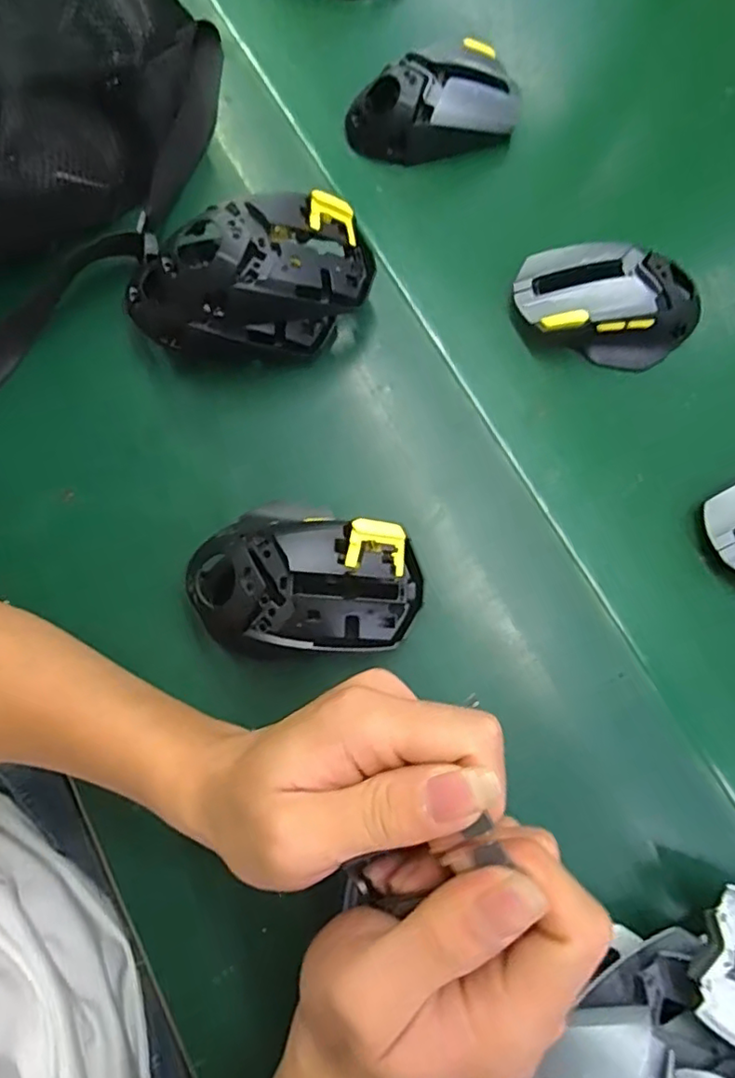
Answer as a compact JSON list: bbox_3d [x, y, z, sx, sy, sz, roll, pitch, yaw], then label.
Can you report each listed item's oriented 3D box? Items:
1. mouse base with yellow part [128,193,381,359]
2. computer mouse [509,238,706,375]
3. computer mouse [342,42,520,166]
[{"bbox_3d":[-0.066,-0.146,0.347,0.140,0.069,0.070,-12,76,-4],"label":"mouse base with yellow part"},{"bbox_3d":[0.151,-0.148,0.375,0.116,0.033,0.067,7,75,1],"label":"computer mouse"},{"bbox_3d":[0.046,-0.298,0.411,0.118,0.037,0.060,-17,76,-5],"label":"computer mouse"}]

